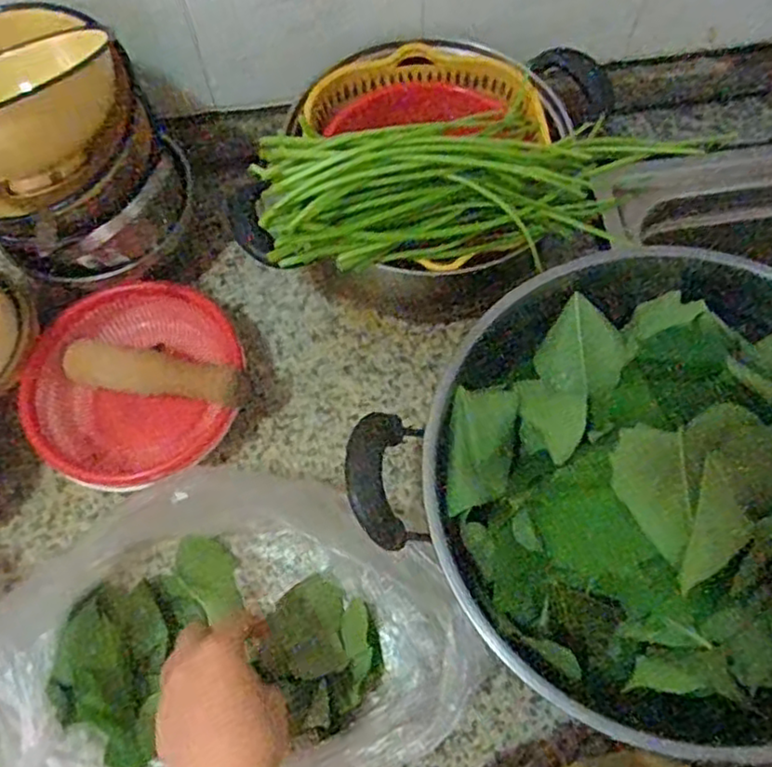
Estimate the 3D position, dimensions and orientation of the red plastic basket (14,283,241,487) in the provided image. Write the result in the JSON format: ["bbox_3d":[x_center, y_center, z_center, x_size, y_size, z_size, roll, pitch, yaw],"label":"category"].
[{"bbox_3d":[-0.206,-0.001,0.558,0.170,0.060,0.170,-1,67,2],"label":"red plastic basket"}]

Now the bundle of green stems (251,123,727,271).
[{"bbox_3d":[0.046,-0.134,0.484,0.261,0.075,0.072,-5,67,0],"label":"bundle of green stems"}]

